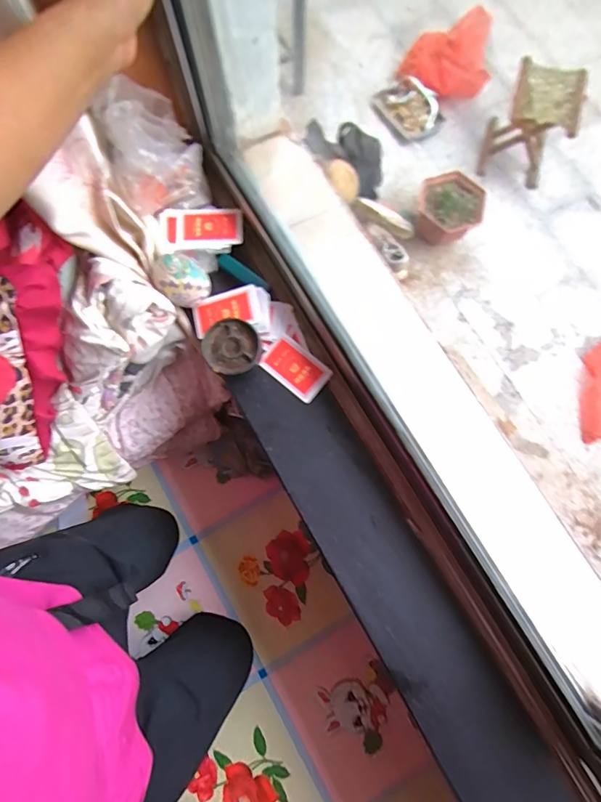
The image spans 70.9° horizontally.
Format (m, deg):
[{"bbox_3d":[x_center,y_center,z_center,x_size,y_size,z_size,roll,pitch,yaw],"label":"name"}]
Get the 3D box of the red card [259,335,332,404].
[{"bbox_3d":[-0.006,-0.047,0.621,0.095,0.005,0.061,39,89,5],"label":"red card"}]

